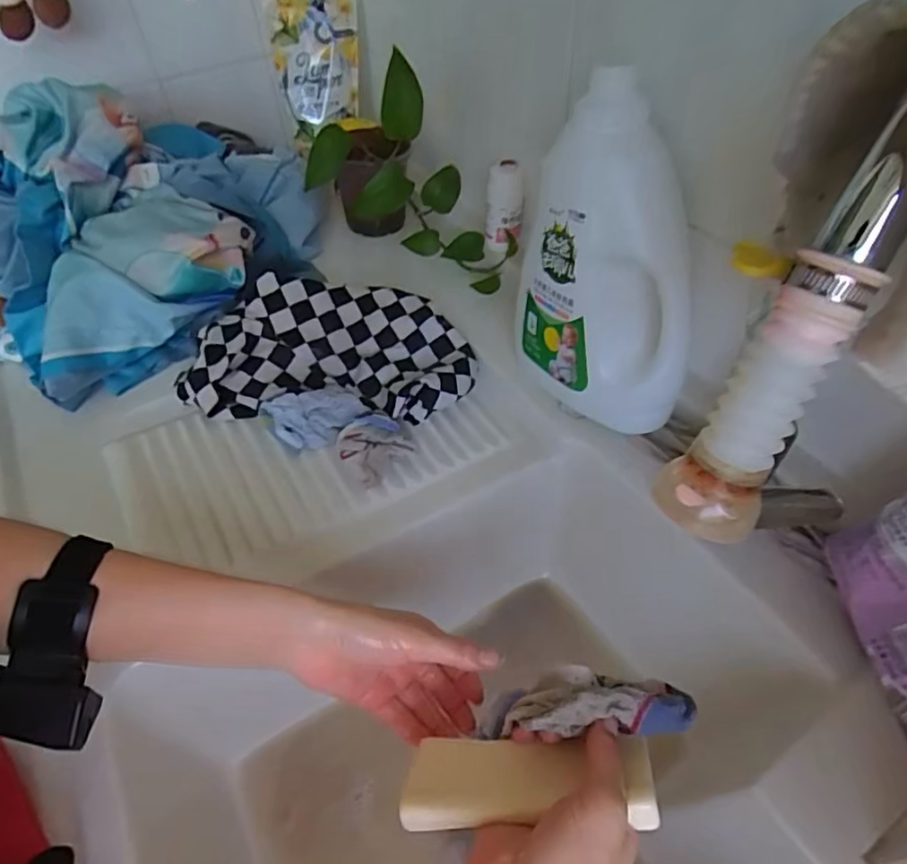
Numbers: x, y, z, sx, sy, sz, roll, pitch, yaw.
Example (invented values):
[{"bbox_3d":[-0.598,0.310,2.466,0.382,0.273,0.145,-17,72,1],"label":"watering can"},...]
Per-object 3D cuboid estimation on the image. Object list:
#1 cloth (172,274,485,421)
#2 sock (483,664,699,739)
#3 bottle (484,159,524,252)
[{"bbox_3d":[-0.122,-0.088,0.612,0.272,0.063,0.157,-2,48,2],"label":"cloth"},{"bbox_3d":[0.069,0.148,0.324,0.112,0.043,0.033,-9,47,15],"label":"sock"},{"bbox_3d":[0.061,-0.273,0.726,0.045,0.092,0.047,1,48,5],"label":"bottle"}]

